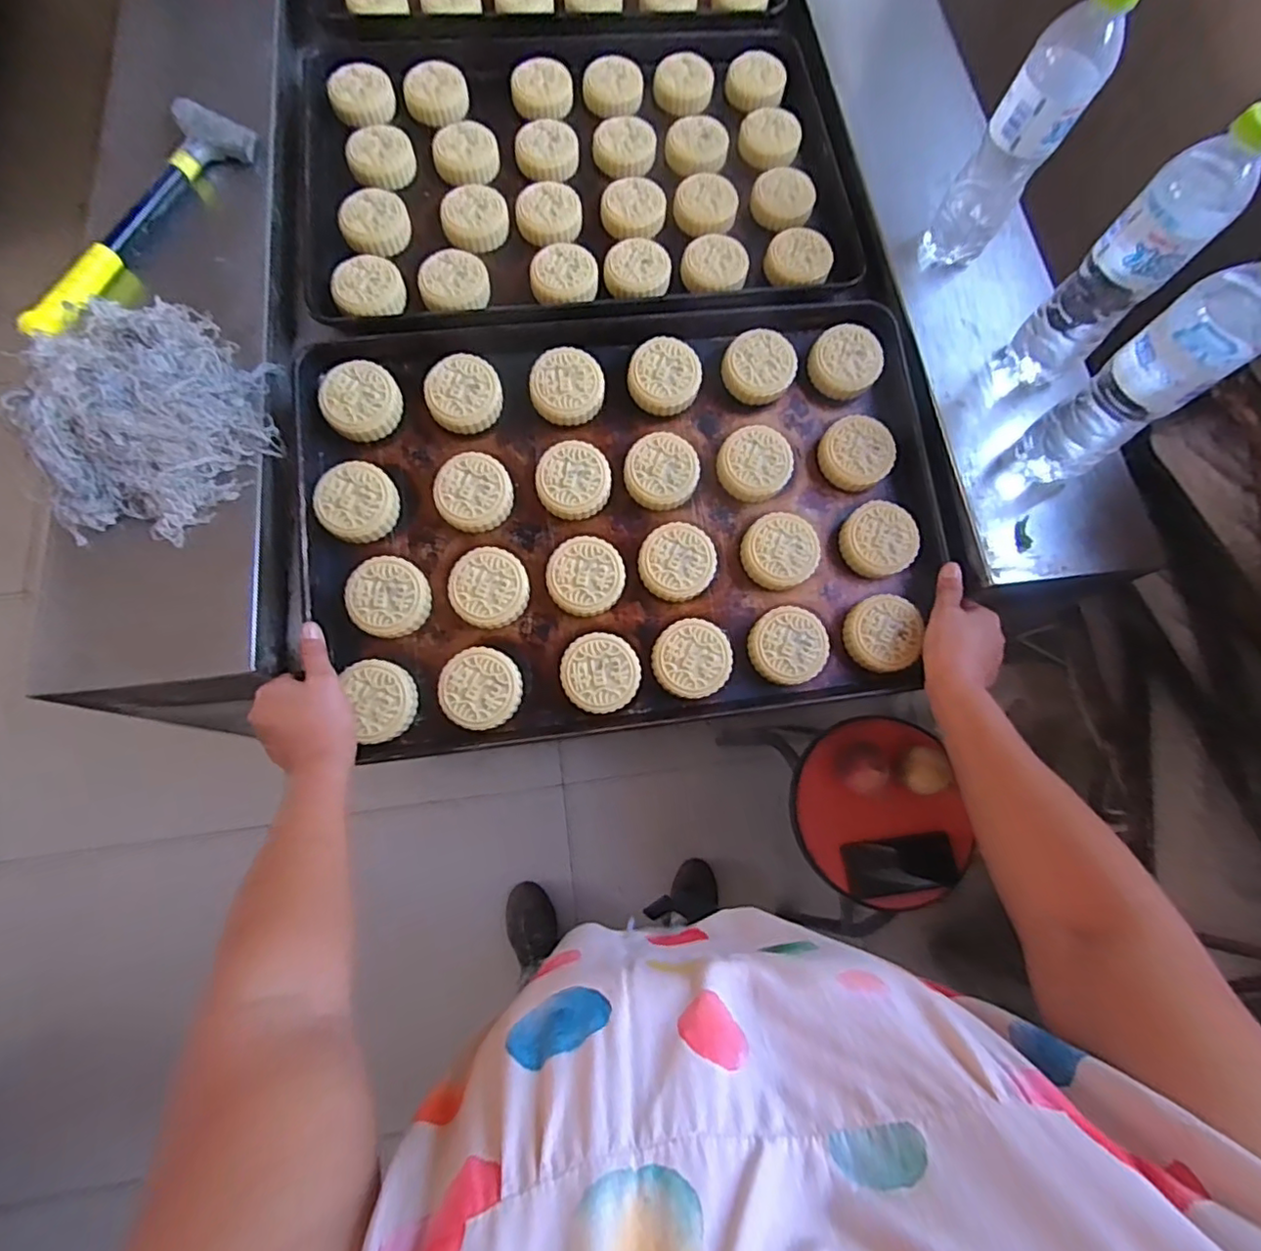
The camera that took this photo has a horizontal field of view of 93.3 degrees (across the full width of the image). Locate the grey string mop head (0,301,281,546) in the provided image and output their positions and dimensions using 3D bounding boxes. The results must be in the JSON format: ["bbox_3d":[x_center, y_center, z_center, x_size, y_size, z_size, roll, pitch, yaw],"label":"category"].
[{"bbox_3d":[-0.418,-0.186,0.532,0.163,0.089,0.210,-8,74,-4],"label":"grey string mop head"}]

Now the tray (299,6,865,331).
[{"bbox_3d":[-0.062,-0.550,0.695,0.599,0.048,0.448,-5,74,-3],"label":"tray"}]

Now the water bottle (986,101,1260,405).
[{"bbox_3d":[0.404,-0.289,0.501,0.065,0.231,0.056,44,78,10],"label":"water bottle"}]

